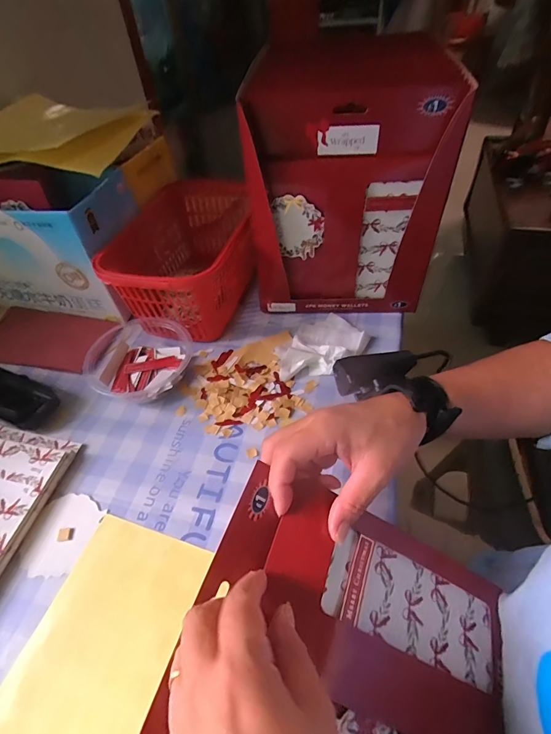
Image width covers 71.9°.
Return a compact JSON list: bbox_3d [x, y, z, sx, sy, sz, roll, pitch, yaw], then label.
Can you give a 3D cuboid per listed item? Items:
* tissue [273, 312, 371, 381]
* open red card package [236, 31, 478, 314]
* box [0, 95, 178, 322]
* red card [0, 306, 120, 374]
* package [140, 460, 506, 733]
[{"bbox_3d":[0.050,-0.026,0.452,0.116,0.018,0.076,-32,54,-22],"label":"tissue"},{"bbox_3d":[0.075,-0.167,0.409,0.200,0.268,0.063,6,49,9],"label":"open red card package"},{"bbox_3d":[-0.280,-0.206,0.533,0.224,0.180,0.231,14,51,15],"label":"box"},{"bbox_3d":[-0.306,-0.040,0.500,0.163,0.006,0.094,8,50,11],"label":"red card"},{"bbox_3d":[0.053,0.196,0.246,0.225,0.030,0.190,28,54,-4],"label":"package"}]

